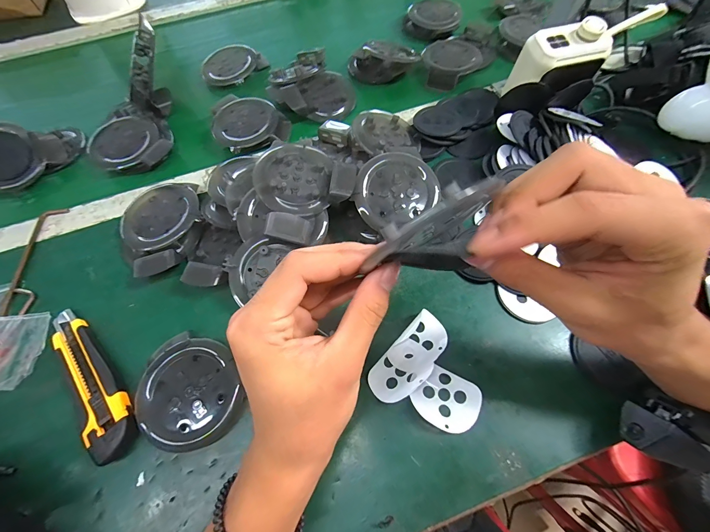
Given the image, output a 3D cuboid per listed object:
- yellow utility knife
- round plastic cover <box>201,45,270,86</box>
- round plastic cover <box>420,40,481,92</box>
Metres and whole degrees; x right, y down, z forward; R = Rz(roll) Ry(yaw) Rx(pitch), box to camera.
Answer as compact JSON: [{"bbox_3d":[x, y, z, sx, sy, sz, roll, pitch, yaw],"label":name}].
[{"bbox_3d":[-0.247,0.101,0.285,0.041,0.016,0.159,-41,69,-16],"label":"yellow utility knife"},{"bbox_3d":[-0.196,-0.323,0.498,0.090,0.024,0.074,15,66,10],"label":"round plastic cover"},{"bbox_3d":[0.150,-0.315,0.479,0.084,0.031,0.091,3,64,4],"label":"round plastic cover"}]

